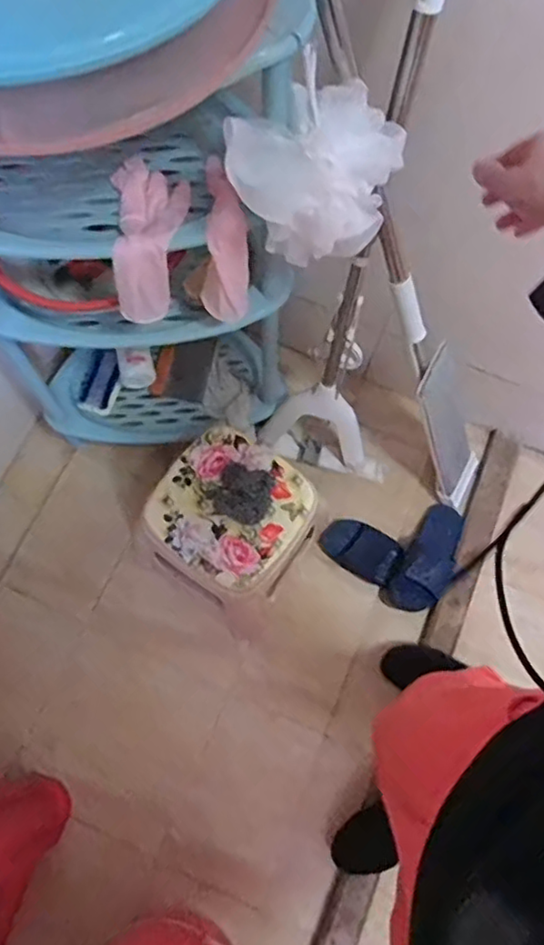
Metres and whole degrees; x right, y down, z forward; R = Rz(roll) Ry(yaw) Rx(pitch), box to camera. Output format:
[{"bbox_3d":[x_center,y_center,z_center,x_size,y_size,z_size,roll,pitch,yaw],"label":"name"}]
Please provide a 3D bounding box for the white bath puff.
[{"bbox_3d":[0.044,-0.306,0.635,0.146,0.142,0.133,1,73,-2],"label":"white bath puff"}]

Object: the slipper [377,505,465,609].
[{"bbox_3d":[0.310,0.169,1.245,0.111,0.077,0.235,32,74,7],"label":"slipper"}]

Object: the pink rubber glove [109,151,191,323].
[{"bbox_3d":[-0.147,-0.287,0.780,0.091,0.116,0.154,-3,73,-3],"label":"pink rubber glove"}]

